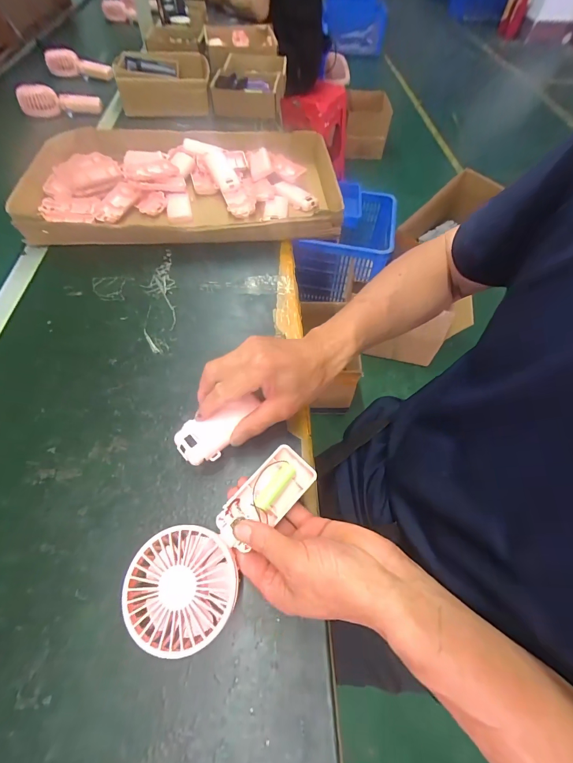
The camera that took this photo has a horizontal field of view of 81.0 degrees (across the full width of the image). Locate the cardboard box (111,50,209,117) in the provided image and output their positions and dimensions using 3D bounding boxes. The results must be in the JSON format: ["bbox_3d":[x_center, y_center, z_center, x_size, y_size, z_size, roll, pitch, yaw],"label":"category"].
[{"bbox_3d":[-0.296,-0.718,0.816,0.212,0.086,0.172,-5,57,-5],"label":"cardboard box"}]

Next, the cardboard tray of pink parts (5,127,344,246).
[{"bbox_3d":[-0.160,-0.365,0.611,0.550,0.059,0.321,-2,57,-3],"label":"cardboard tray of pink parts"}]

